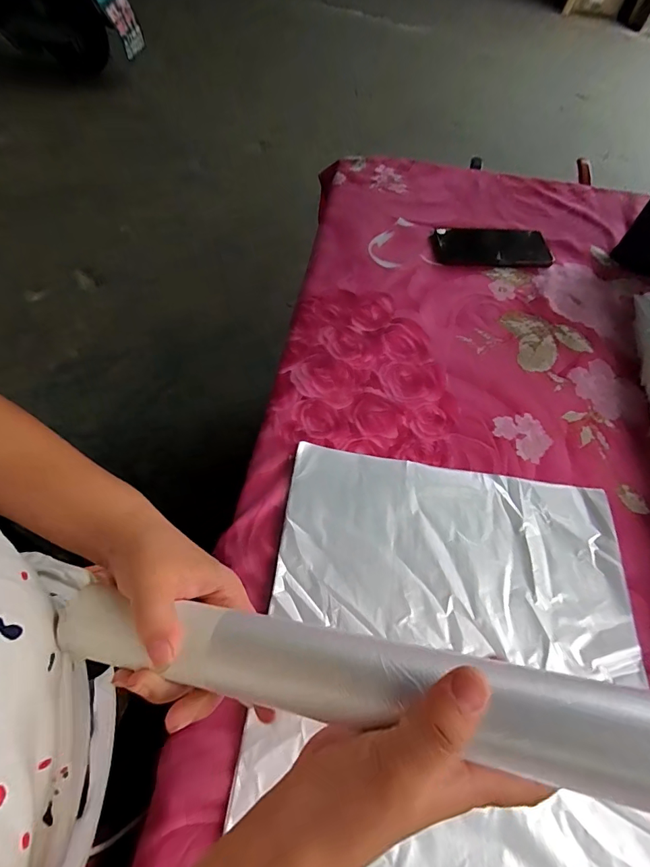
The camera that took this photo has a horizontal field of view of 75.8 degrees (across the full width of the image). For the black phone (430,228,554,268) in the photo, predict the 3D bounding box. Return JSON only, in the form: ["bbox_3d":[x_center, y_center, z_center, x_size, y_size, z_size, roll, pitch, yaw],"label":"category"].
[{"bbox_3d":[0.240,-0.271,0.604,0.163,0.009,0.082,1,60,-2],"label":"black phone"}]

